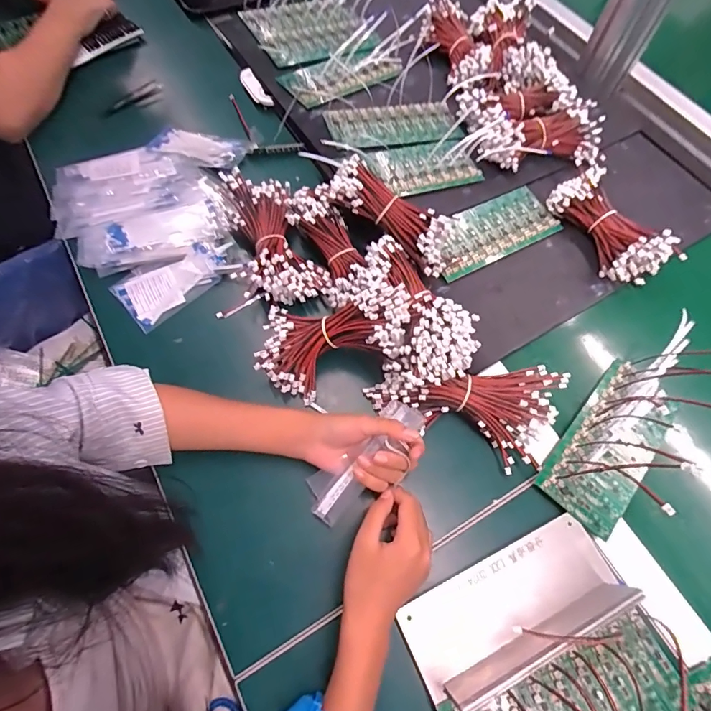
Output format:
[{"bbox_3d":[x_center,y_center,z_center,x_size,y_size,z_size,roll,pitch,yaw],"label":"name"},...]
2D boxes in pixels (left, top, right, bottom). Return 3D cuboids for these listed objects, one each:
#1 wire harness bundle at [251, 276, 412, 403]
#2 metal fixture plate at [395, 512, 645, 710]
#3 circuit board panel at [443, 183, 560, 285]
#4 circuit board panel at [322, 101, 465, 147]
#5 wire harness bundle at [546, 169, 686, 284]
[{"bbox_3d":[-0.025,-0.022,0.451,0.177,0.047,0.100,-22,66,16],"label":"wire harness bundle"},{"bbox_3d":[0.142,0.217,0.364,0.196,0.061,0.074,-23,68,-13],"label":"metal fixture plate"},{"bbox_3d":[0.180,-0.168,0.560,0.194,0.012,0.085,-26,73,-16],"label":"circuit board panel"},{"bbox_3d":[0.057,-0.346,0.619,0.196,0.010,0.080,-8,66,-6],"label":"circuit board panel"},{"bbox_3d":[0.334,-0.171,0.554,0.079,0.057,0.169,-27,69,-14],"label":"wire harness bundle"}]

